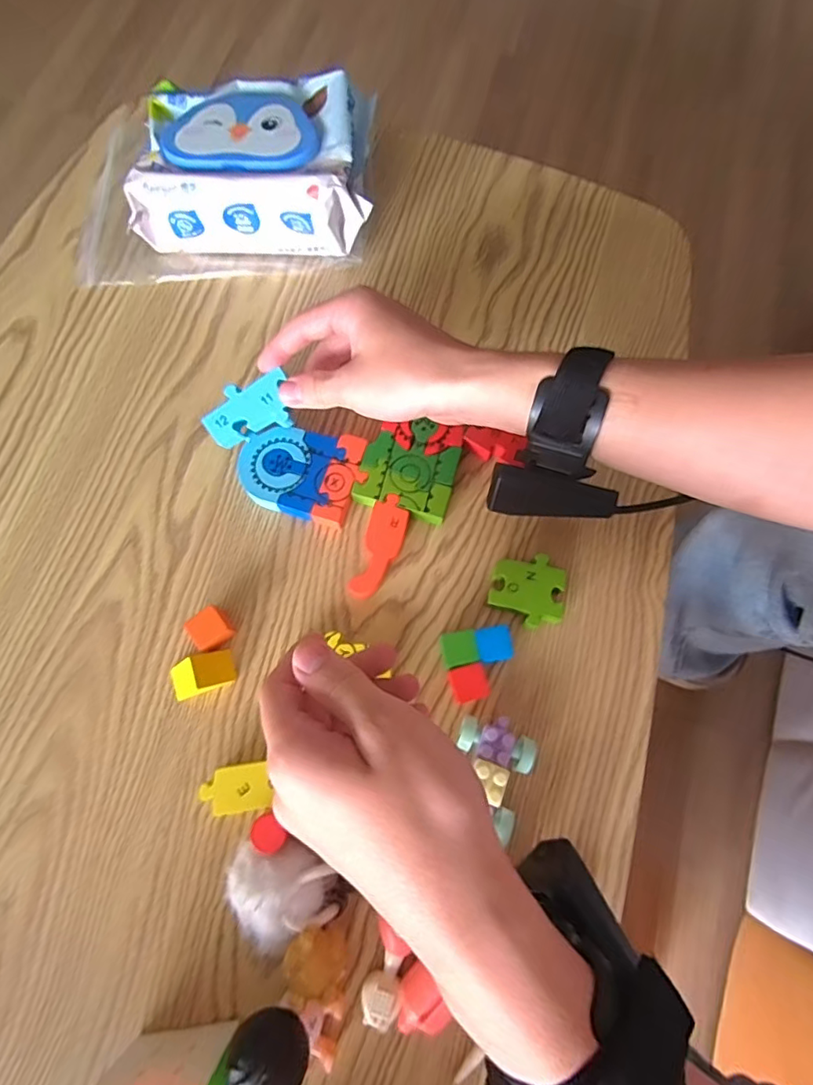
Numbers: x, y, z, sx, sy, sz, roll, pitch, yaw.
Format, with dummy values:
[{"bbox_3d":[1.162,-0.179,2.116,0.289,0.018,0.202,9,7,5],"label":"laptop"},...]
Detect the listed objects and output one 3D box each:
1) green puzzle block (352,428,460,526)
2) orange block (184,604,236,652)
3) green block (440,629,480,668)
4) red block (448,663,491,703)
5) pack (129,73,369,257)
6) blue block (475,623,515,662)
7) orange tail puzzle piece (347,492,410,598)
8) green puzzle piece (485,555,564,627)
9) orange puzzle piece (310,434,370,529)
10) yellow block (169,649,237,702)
[{"bbox_3d":[0.000,-0.043,0.370,0.063,0.016,0.054,16,74,5],"label":"green puzzle block"},{"bbox_3d":[-0.121,0.055,0.338,0.022,0.022,0.024,-33,76,-9],"label":"orange block"},{"bbox_3d":[0.032,0.066,0.334,0.022,0.019,0.020,-9,73,-2],"label":"green block"},{"bbox_3d":[0.038,0.085,0.328,0.022,0.017,0.020,-13,74,-3],"label":"red block"},{"bbox_3d":[-0.114,-0.285,0.416,0.174,0.069,0.116,5,73,2],"label":"pack"},{"bbox_3d":[0.054,0.063,0.334,0.021,0.019,0.022,-8,73,-2],"label":"blue block"},{"bbox_3d":[-0.016,0.004,0.355,0.024,0.017,0.069,15,74,5],"label":"orange tail puzzle piece"},{"bbox_3d":[0.077,0.030,0.347,0.046,0.016,0.044,16,74,5],"label":"green puzzle piece"},{"bbox_3d":[-0.042,-0.041,0.369,0.026,0.017,0.062,20,75,6],"label":"orange puzzle piece"},{"bbox_3d":[-0.127,0.081,0.333,0.038,0.017,0.022,-19,74,-5],"label":"yellow block"}]

